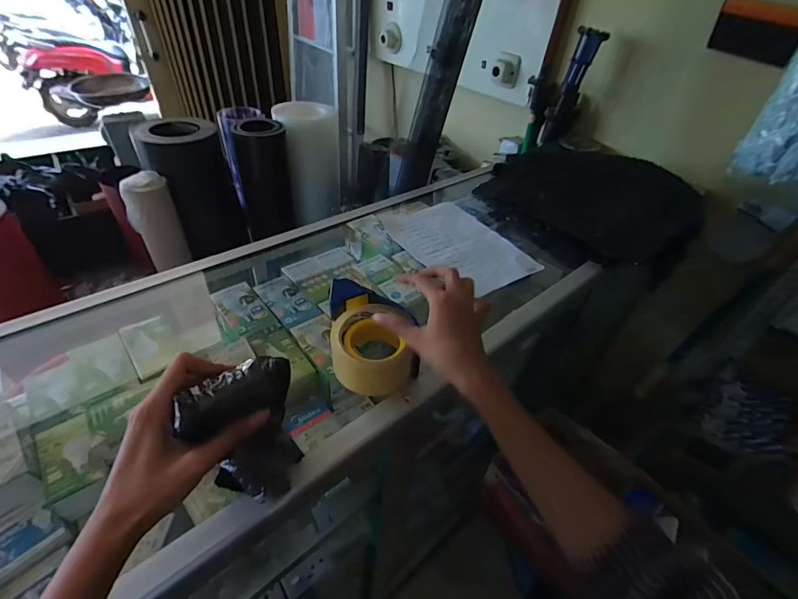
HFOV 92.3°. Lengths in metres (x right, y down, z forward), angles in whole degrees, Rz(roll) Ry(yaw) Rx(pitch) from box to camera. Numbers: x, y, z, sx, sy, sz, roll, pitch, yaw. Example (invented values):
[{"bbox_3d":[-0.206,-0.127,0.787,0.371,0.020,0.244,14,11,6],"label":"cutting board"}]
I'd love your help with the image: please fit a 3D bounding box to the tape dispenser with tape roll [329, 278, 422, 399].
[{"bbox_3d":[-0.031,0.044,0.458,0.102,0.066,0.134,-2,42,-9],"label":"tape dispenser with tape roll"}]

